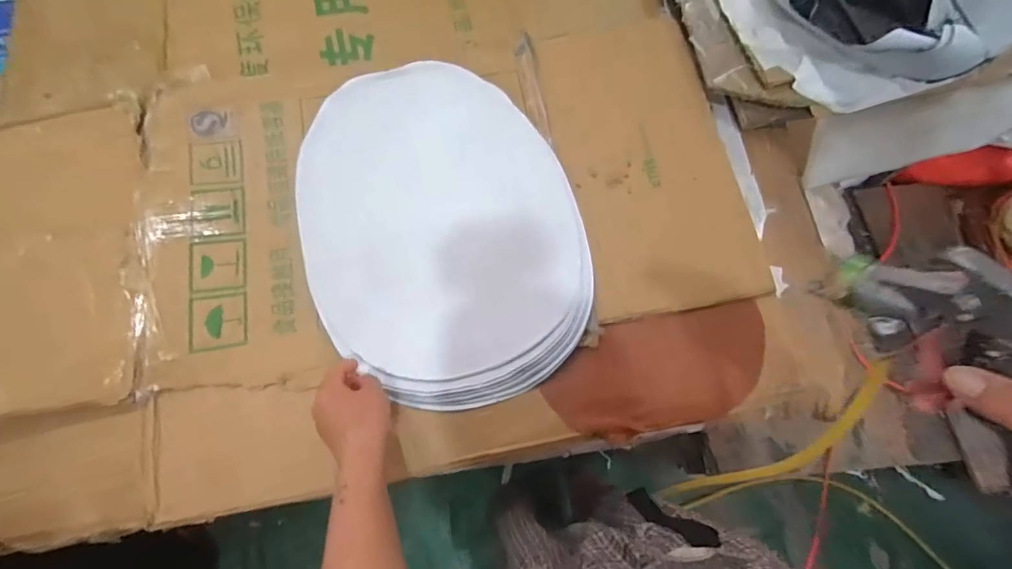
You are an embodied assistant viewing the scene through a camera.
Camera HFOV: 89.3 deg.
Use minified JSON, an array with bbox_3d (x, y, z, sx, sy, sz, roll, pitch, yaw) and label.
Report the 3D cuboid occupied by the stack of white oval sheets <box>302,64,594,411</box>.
[{"bbox_3d":[-0.086,-0.082,0.658,0.345,0.055,0.447,-17,71,-5],"label":"stack of white oval sheets"}]

